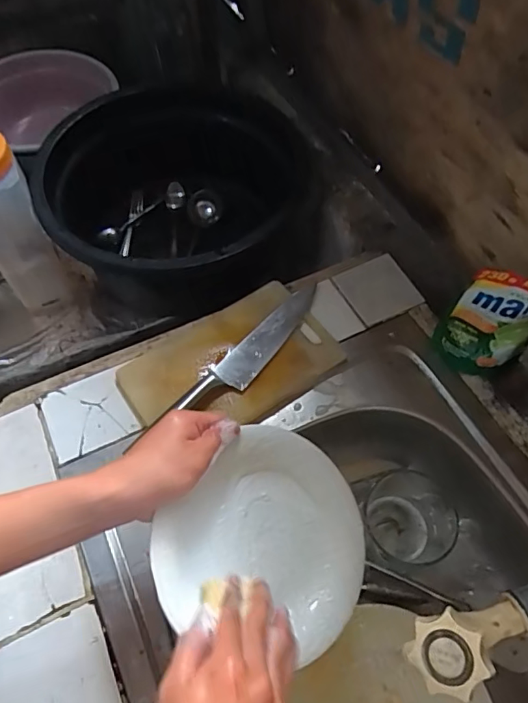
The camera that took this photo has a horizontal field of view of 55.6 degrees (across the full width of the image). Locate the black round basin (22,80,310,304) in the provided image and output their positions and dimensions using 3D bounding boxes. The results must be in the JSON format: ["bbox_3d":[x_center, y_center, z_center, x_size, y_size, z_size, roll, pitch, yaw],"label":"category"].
[{"bbox_3d":[-0.137,-0.243,0.868,0.429,0.227,0.402,0,59,0],"label":"black round basin"}]

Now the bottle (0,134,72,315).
[{"bbox_3d":[-0.396,-0.188,0.783,0.095,0.299,0.123,-32,64,-18],"label":"bottle"}]

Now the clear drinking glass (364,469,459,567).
[{"bbox_3d":[0.173,0.196,0.599,0.096,0.075,0.097,0,59,0],"label":"clear drinking glass"}]

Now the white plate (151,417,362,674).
[{"bbox_3d":[0.004,0.156,0.439,0.188,0.023,0.172,11,64,-23],"label":"white plate"}]

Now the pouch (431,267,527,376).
[{"bbox_3d":[0.248,-0.027,0.552,0.090,0.154,0.029,22,60,14],"label":"pouch"}]

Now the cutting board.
[{"bbox_3d":[-0.040,0.016,0.605,0.247,0.022,0.152,-30,62,-17],"label":"cutting board"}]

